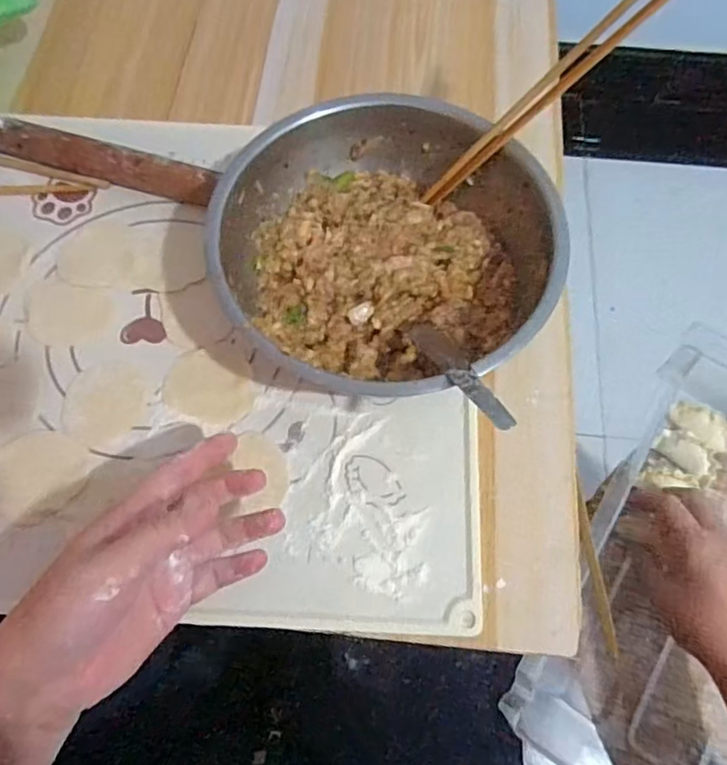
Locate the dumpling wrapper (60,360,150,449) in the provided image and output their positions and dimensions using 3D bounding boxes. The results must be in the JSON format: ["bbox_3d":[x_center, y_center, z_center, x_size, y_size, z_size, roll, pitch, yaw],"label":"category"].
[{"bbox_3d":[-0.183,0.015,0.421,0.057,0.004,0.063,15,68,5],"label":"dumpling wrapper"}]

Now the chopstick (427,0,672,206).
[{"bbox_3d":[0.125,-0.188,0.384,0.011,0.227,0.010,8,61,-40],"label":"chopstick"}]

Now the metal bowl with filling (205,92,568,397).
[{"bbox_3d":[0.016,-0.086,0.425,0.221,0.086,0.218,1,67,-1],"label":"metal bowl with filling"}]

